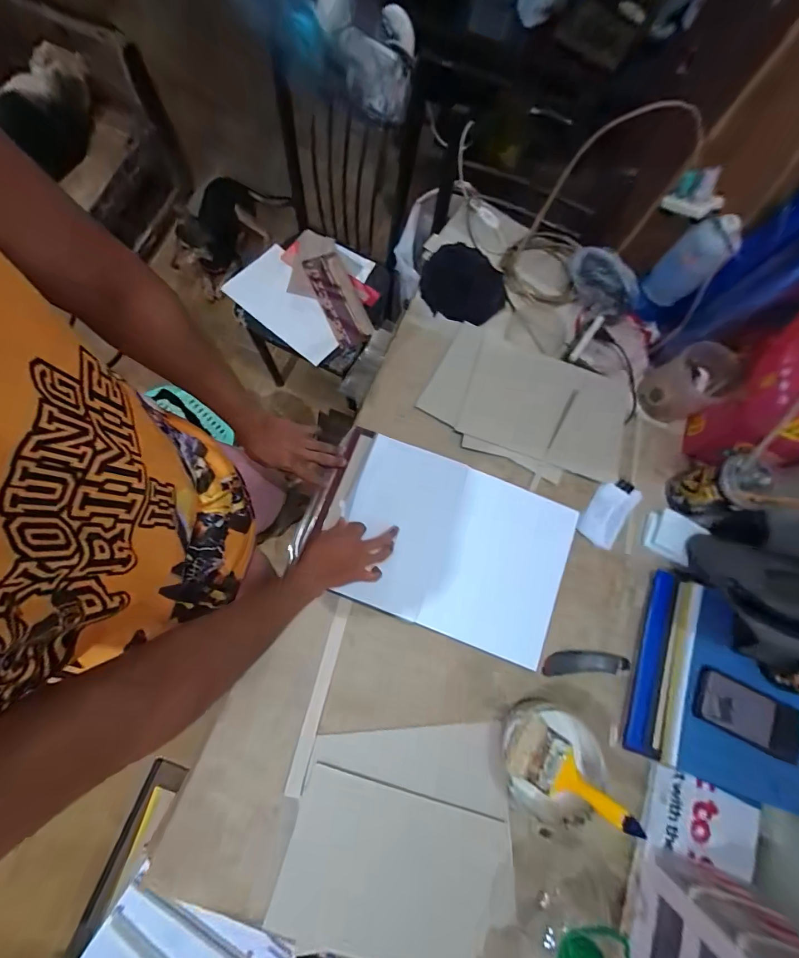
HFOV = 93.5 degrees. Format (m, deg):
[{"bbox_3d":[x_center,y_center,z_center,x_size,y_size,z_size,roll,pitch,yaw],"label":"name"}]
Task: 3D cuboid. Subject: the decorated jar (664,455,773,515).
[{"bbox_3d":[0.548,0.015,0.643,0.095,0.119,0.094,-17,78,-6],"label":"decorated jar"}]

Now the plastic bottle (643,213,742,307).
[{"bbox_3d":[0.497,-0.368,0.650,0.059,0.149,0.065,-2,77,-6],"label":"plastic bottle"}]

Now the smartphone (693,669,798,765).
[{"bbox_3d":[0.539,0.365,0.579,0.170,0.012,0.078,24,77,5],"label":"smartphone"}]

